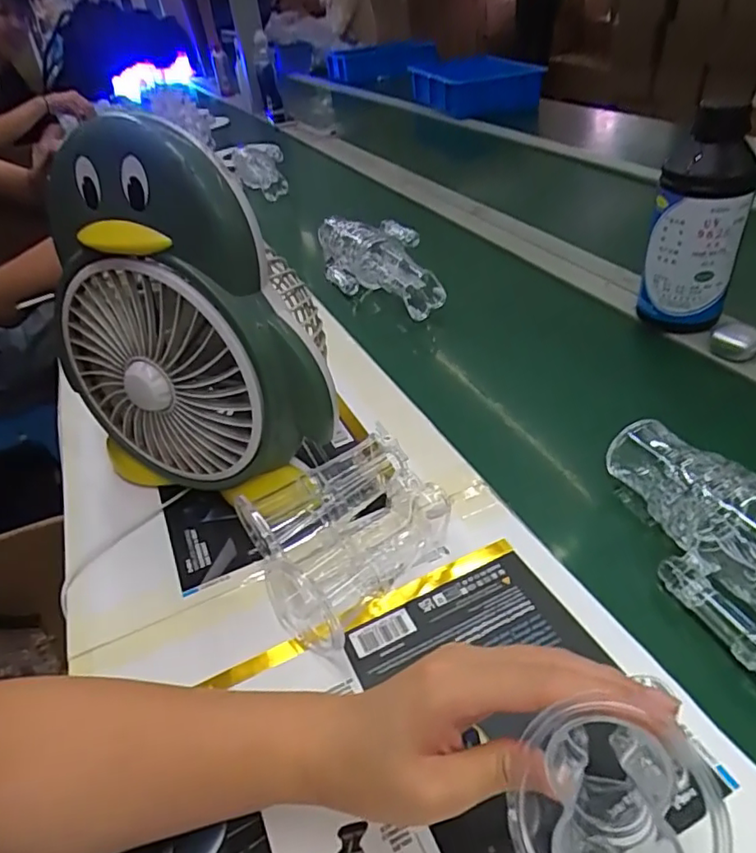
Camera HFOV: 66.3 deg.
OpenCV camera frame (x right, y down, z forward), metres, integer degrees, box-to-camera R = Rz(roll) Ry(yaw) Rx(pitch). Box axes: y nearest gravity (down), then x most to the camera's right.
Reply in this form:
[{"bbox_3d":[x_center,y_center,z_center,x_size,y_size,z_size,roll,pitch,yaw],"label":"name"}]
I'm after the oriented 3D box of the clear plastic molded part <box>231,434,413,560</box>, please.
[{"bbox_3d":[-0.039,0.058,0.452,0.130,0.057,0.054,-22,40,-17],"label":"clear plastic molded part"}]

